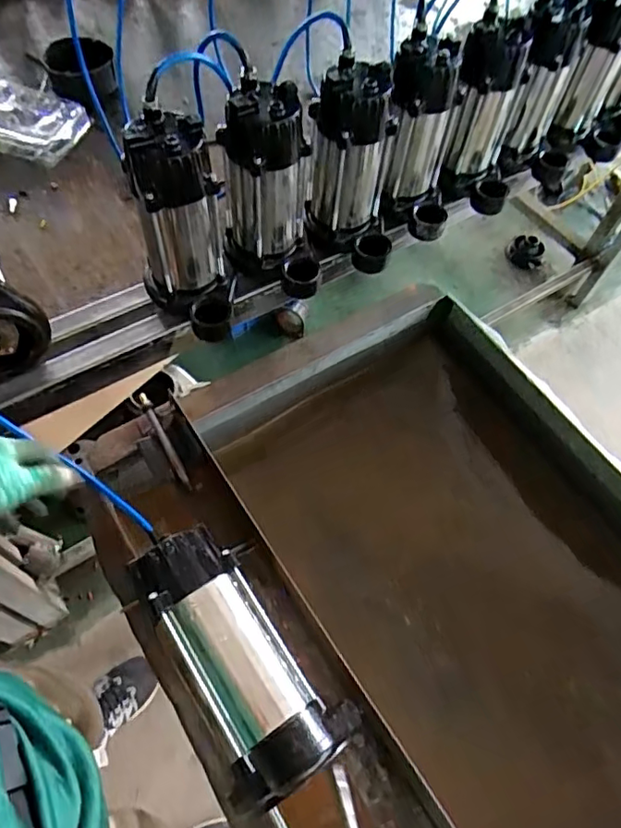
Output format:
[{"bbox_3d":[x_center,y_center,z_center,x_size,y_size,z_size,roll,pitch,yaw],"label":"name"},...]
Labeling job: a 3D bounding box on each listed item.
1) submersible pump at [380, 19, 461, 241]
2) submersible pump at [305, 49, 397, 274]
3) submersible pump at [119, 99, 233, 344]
[{"bbox_3d":[0.158,-0.386,0.818,0.115,0.235,0.147,8,60,-1],"label":"submersible pump"},{"bbox_3d":[0.060,-0.330,0.776,0.125,0.226,0.137,5,60,-2],"label":"submersible pump"},{"bbox_3d":[-0.151,-0.219,0.688,0.106,0.224,0.152,-21,64,-16],"label":"submersible pump"}]

